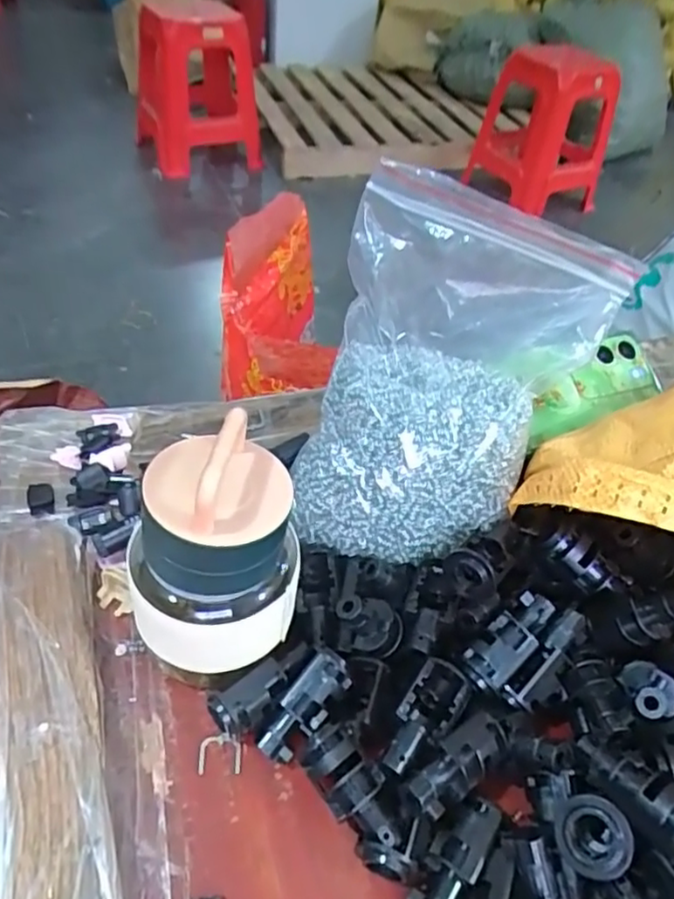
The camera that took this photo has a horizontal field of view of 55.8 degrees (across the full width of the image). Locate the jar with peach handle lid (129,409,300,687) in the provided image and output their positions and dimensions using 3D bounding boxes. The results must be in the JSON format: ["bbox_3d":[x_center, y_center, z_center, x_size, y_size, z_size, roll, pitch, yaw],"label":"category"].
[{"bbox_3d":[-0.049,0.041,0.275,0.066,0.106,0.074,21,46,12],"label":"jar with peach handle lid"}]

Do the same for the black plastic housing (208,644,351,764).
[{"bbox_3d":[-0.024,0.116,0.294,0.059,0.023,0.034,-25,53,-27],"label":"black plastic housing"}]

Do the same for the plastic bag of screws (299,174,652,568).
[{"bbox_3d":[0.063,-0.047,0.337,0.131,0.144,0.177,24,47,16],"label":"plastic bag of screws"}]

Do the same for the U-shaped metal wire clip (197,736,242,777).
[{"bbox_3d":[-0.054,0.140,0.293,0.019,0.004,0.016,2,45,-4],"label":"U-shaped metal wire clip"}]

